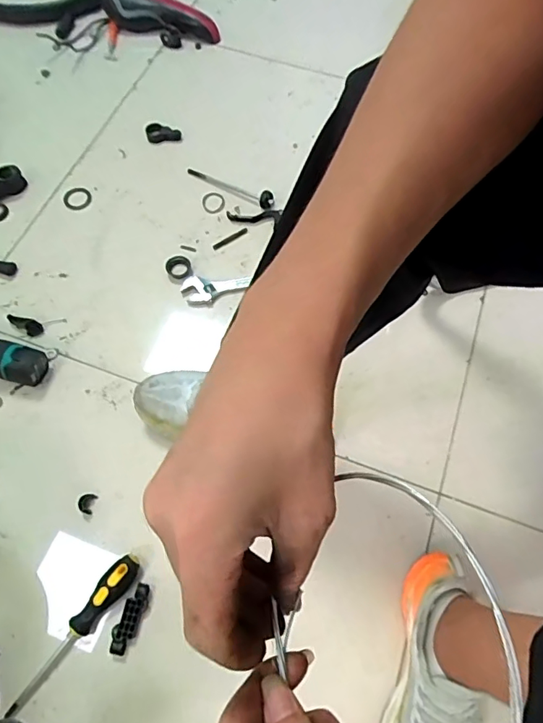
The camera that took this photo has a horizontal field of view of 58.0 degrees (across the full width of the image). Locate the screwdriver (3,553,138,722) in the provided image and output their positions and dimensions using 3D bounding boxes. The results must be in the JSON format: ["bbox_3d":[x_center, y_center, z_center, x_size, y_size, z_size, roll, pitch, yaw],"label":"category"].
[{"bbox_3d":[-0.240,0.334,0.600,0.034,0.032,0.209,34,69,13],"label":"screwdriver"}]

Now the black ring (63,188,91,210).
[{"bbox_3d":[-0.355,-0.299,0.897,0.050,0.007,0.047,1,66,-1],"label":"black ring"}]

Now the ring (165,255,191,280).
[{"bbox_3d":[-0.160,-0.165,0.840,0.040,0.014,0.048,4,66,0],"label":"ring"}]

